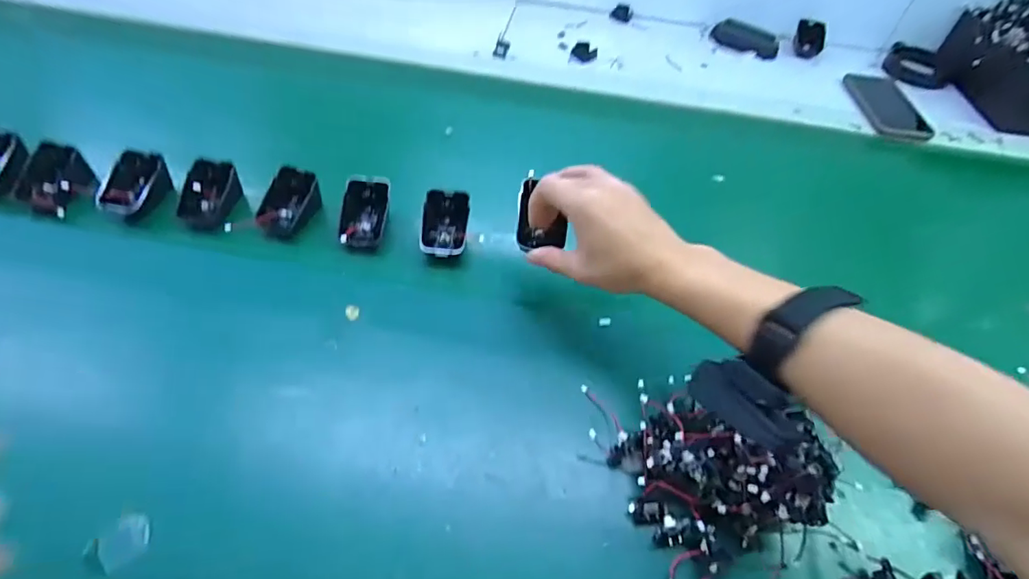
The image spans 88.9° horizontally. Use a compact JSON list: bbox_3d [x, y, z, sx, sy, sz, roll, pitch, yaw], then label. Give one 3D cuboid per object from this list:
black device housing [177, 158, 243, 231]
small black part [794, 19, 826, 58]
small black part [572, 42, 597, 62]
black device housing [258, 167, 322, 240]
[{"bbox_3d":[-0.307,-0.095,0.530,0.053,0.043,0.063,6,49,0],"label":"black device housing"},{"bbox_3d":[0.501,-0.427,0.892,0.047,0.039,0.071,20,52,10],"label":"small black part"},{"bbox_3d":[0.110,-0.372,0.818,0.036,0.016,0.031,-1,50,-6],"label":"small black part"},{"bbox_3d":[-0.228,-0.086,0.529,0.051,0.042,0.064,18,50,9],"label":"black device housing"}]

